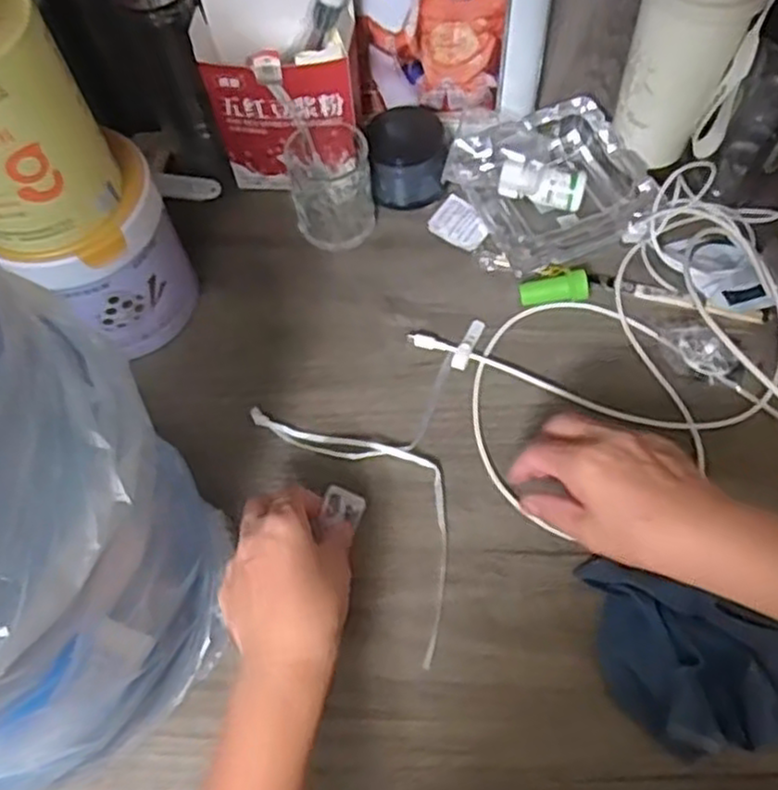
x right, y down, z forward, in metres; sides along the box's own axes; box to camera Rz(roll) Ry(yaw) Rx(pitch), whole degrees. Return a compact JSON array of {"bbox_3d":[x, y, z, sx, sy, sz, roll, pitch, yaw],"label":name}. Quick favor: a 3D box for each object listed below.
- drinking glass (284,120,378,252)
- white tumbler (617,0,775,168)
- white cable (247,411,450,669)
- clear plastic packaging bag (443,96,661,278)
[{"bbox_3d":[-0.048,-0.176,0.622,0.068,0.083,0.070,-9,64,-2],"label":"drinking glass"},{"bbox_3d":[0.234,-0.269,0.565,0.096,0.163,0.067,23,67,13],"label":"white tumbler"},{"bbox_3d":[-0.005,0.072,0.531,0.089,0.009,0.223,-34,67,-13],"label":"white cable"},{"bbox_3d":[0.136,-0.183,0.630,0.154,0.042,0.147,-17,64,-6],"label":"clear plastic packaging bag"}]

